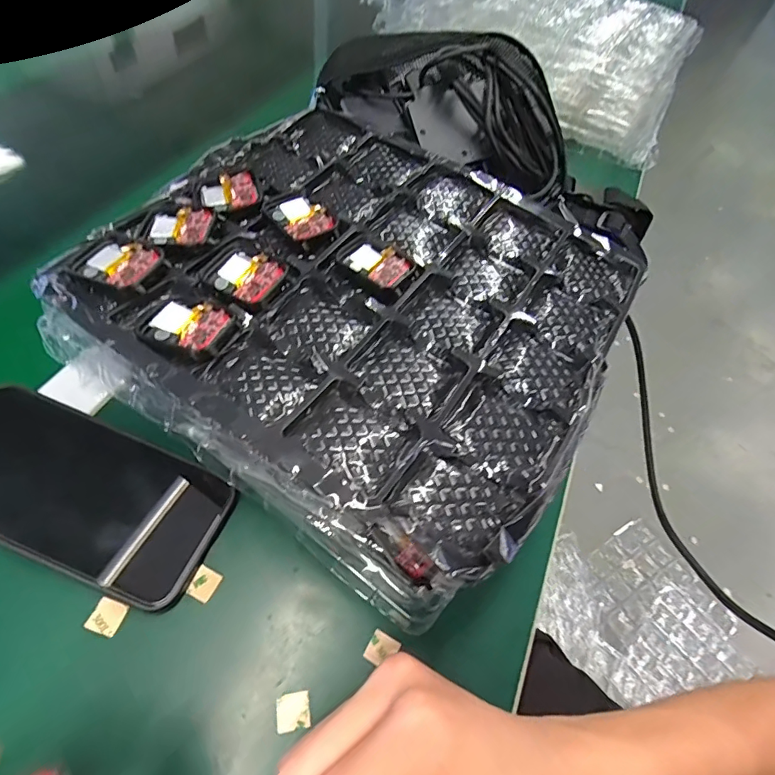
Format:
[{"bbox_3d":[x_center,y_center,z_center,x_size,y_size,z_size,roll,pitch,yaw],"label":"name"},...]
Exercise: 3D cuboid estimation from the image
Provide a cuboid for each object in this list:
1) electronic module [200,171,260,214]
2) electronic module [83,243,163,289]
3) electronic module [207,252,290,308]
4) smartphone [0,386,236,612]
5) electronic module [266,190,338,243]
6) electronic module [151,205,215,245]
[{"bbox_3d":[-0.103,-0.127,0.306,0.036,0.009,0.032,-16,60,-19],"label":"electronic module"},{"bbox_3d":[-0.142,-0.067,0.254,0.037,0.005,0.033,26,56,9],"label":"electronic module"},{"bbox_3d":[-0.079,-0.062,0.269,0.037,0.013,0.034,29,56,10],"label":"electronic module"},{"bbox_3d":[-0.173,0.056,0.259,0.161,0.014,0.075,25,60,1],"label":"smartphone"},{"bbox_3d":[-0.056,-0.110,0.297,0.034,0.005,0.046,-30,60,-25],"label":"electronic module"},{"bbox_3d":[-0.123,-0.097,0.281,0.037,0.008,0.031,2,56,-8],"label":"electronic module"}]

